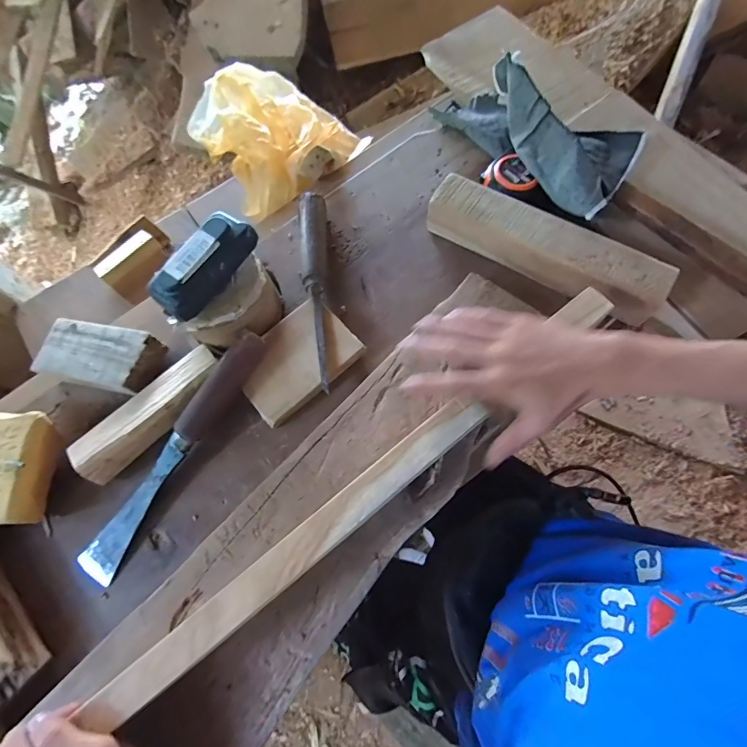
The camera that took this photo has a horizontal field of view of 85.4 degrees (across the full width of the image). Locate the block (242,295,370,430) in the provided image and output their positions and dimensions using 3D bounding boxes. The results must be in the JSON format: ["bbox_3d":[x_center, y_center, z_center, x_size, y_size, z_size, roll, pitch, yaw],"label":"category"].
[{"bbox_3d":[-0.079,-0.016,0.414,0.121,0.015,0.086,-38,73,-11],"label":"block"}]

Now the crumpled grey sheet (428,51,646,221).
[{"bbox_3d":[0.179,-0.275,0.455,0.134,0.080,0.241,-42,73,-12],"label":"crumpled grey sheet"}]

